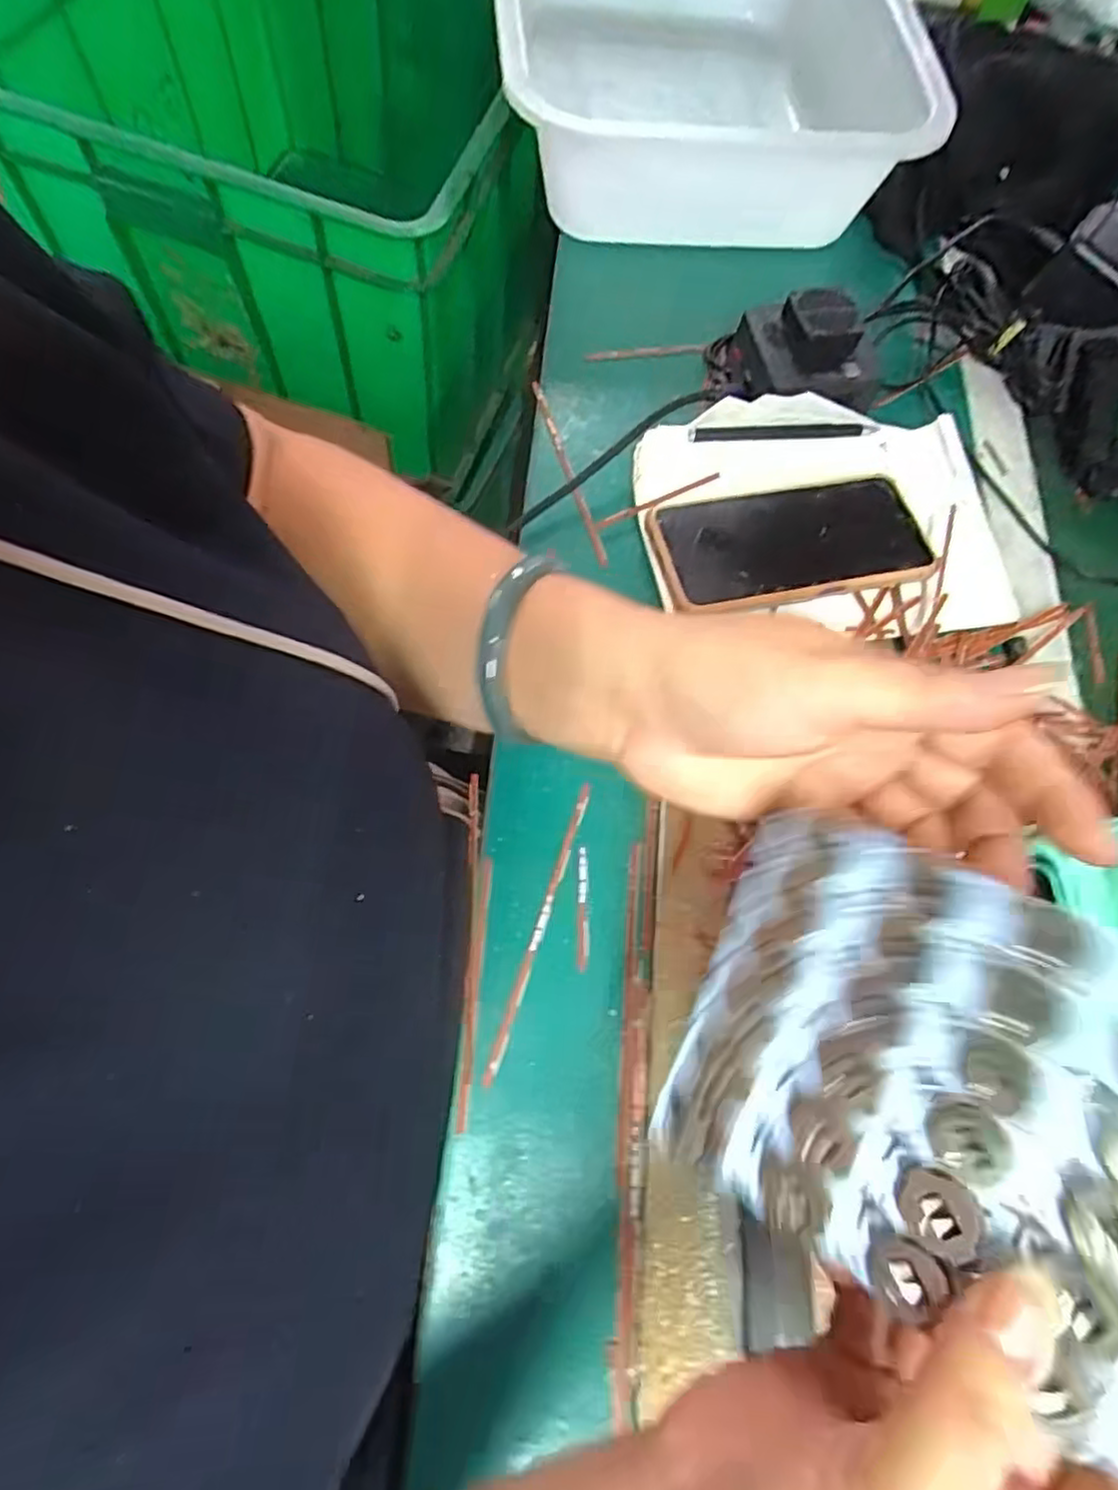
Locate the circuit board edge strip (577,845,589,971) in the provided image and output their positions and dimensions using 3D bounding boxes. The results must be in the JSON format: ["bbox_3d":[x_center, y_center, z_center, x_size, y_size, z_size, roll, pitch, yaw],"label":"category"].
[{"bbox_3d":[0.012,0.079,0.343,0.005,0.004,0.057,2,68,-6],"label":"circuit board edge strip"}]

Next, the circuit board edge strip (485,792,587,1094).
[{"bbox_3d":[-0.009,0.086,0.337,0.005,0.005,0.145,20,67,1],"label":"circuit board edge strip"}]

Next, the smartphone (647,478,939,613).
[{"bbox_3d":[0.134,-0.119,0.408,0.152,0.010,0.070,-7,76,-1],"label":"smartphone"}]

